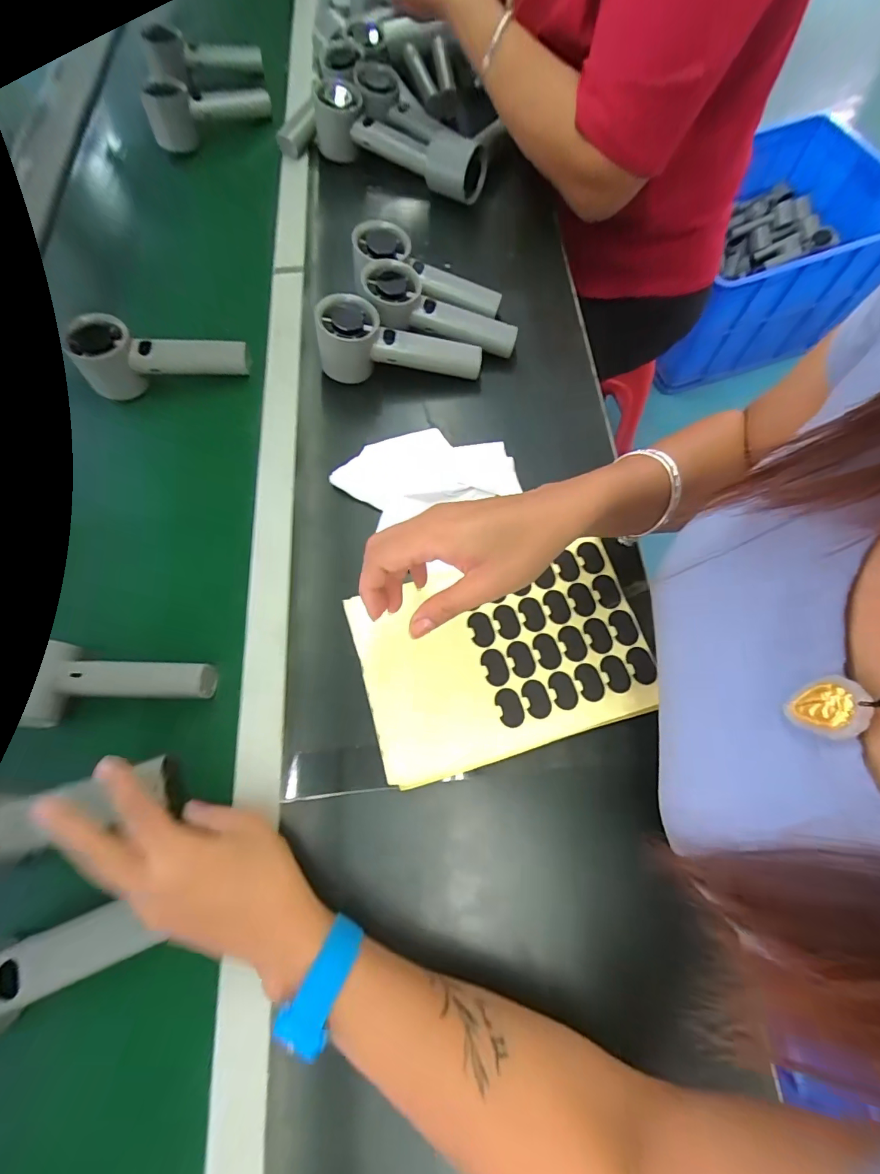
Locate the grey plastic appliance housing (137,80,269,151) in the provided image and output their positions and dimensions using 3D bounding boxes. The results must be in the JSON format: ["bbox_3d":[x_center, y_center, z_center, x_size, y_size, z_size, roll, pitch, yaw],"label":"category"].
[{"bbox_3d":[-0.293,-0.604,0.570,0.140,0.050,0.064,-33,72,-11],"label":"grey plastic appliance housing"}]

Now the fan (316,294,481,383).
[{"bbox_3d":[-0.040,-0.237,0.455,0.157,0.057,0.045,3,68,-13],"label":"fan"}]

